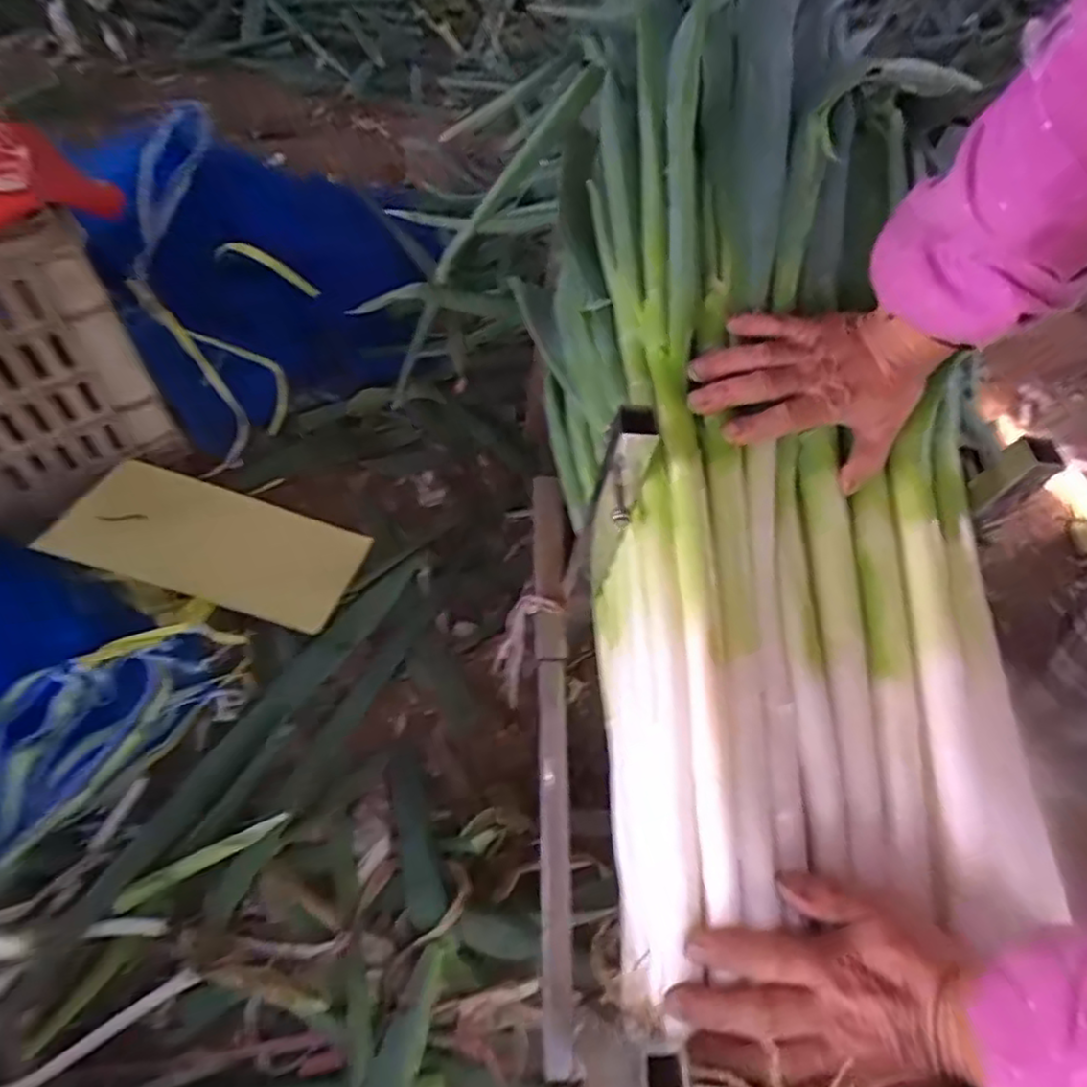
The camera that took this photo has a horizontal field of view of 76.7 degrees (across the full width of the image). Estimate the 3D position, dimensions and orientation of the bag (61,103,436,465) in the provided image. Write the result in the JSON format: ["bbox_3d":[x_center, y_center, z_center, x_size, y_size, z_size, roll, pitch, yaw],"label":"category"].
[{"bbox_3d":[-0.352,-0.396,0.958,0.434,0.230,0.429,-18,59,-19],"label":"bag"}]

